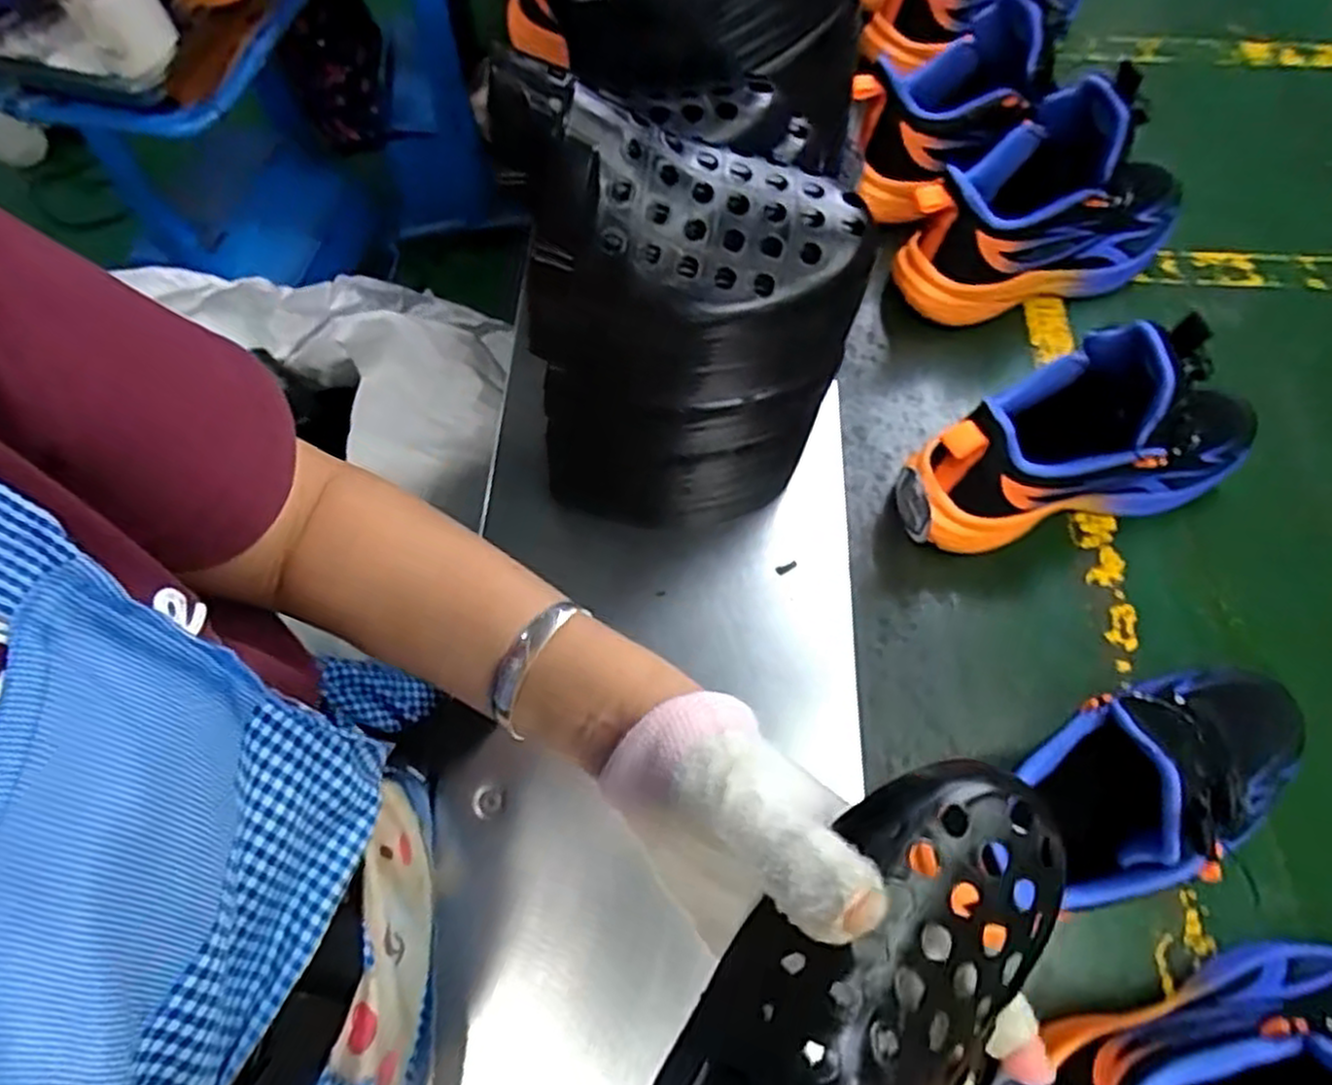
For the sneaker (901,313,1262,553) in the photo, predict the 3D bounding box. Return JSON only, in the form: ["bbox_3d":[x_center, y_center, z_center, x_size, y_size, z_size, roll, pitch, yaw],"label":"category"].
[{"bbox_3d":[0.271,-0.066,0.471,0.229,0.142,0.095,-18,66,-10],"label":"sneaker"}]

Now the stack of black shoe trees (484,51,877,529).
[{"bbox_3d":[0.009,-0.100,0.397,0.162,0.230,0.077,-5,63,-2],"label":"stack of black shoe trees"}]

